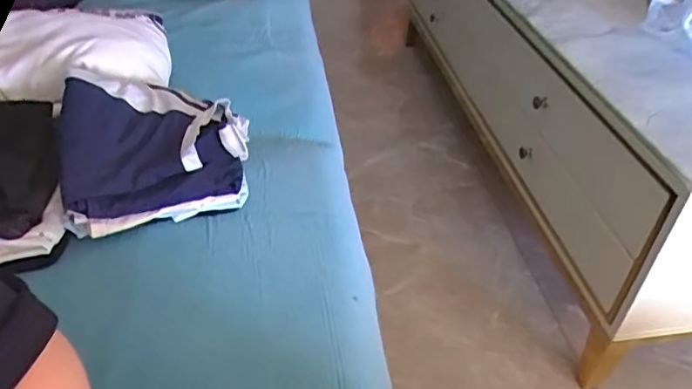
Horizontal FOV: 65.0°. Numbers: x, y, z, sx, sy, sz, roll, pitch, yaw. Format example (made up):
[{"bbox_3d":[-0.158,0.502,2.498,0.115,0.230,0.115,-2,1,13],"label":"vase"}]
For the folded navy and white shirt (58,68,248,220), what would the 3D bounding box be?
[{"bbox_3d":[-0.248,-0.083,0.691,0.215,0.056,0.255,-15,42,-16],"label":"folded navy and white shirt"}]

